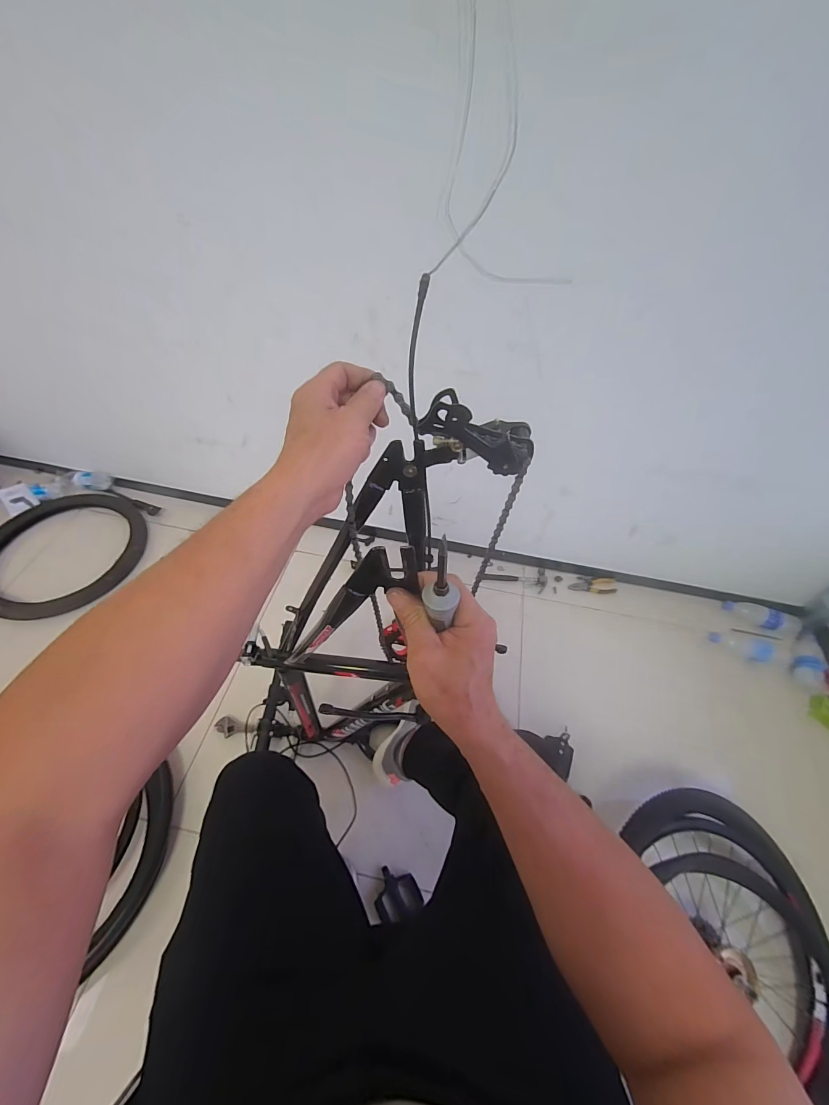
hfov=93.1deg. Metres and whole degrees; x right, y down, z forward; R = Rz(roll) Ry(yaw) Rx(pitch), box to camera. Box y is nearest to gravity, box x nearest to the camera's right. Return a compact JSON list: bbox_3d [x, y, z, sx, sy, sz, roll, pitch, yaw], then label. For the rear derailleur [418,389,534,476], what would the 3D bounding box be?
[{"bbox_3d":[0.062,-0.114,0.382,0.115,0.057,0.040,16,51,-19],"label":"rear derailleur"}]

